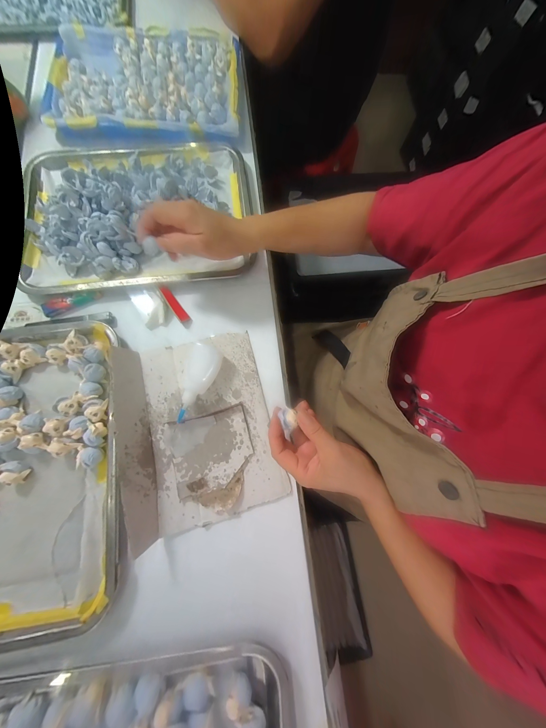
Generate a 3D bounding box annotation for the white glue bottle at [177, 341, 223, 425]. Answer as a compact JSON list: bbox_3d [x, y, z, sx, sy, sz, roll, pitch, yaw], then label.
[{"bbox_3d":[-0.098,0.025,0.307,0.041,0.025,0.104,17,77,0],"label":"white glue bottle"}]

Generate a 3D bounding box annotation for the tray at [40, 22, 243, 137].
[{"bbox_3d":[-0.230,-0.509,0.407,0.332,0.030,0.239,0,77,-4],"label":"tray"}]

